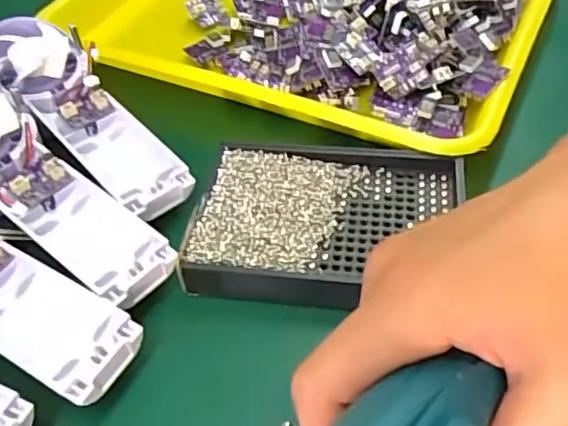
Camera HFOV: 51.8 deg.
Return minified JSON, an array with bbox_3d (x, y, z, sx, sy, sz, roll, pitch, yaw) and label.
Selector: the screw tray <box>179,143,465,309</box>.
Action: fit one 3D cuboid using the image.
[{"bbox_3d":[0.023,0.004,0.305,0.135,0.020,0.088,3,50,7],"label":"screw tray"}]

